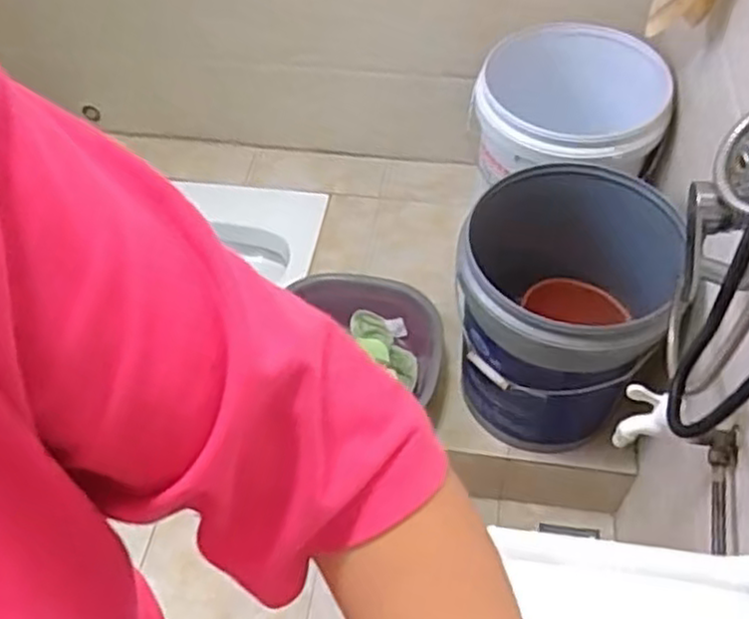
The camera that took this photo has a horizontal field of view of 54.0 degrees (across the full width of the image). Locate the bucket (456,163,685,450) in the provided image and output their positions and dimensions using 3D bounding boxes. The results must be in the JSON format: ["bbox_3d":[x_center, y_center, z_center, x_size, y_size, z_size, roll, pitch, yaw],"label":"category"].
[{"bbox_3d":[0.281,0.000,1.136,0.309,0.317,0.317,14,54,14],"label":"bucket"}]

